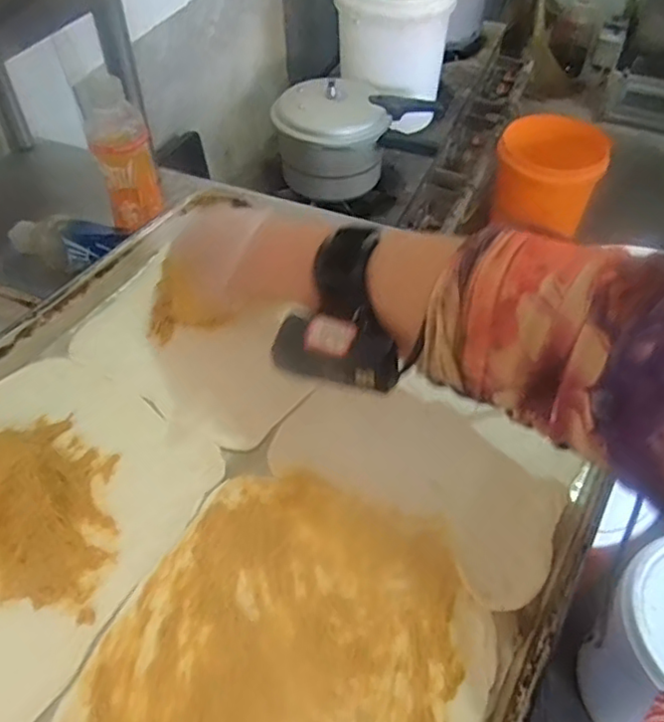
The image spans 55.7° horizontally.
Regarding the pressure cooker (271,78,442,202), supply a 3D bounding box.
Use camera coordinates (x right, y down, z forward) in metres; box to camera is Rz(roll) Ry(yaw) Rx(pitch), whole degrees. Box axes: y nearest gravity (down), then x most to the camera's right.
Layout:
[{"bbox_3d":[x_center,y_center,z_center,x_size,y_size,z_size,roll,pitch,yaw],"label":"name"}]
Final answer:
[{"bbox_3d":[0.059,-0.537,1.542,0.374,0.255,0.211,4,50,4],"label":"pressure cooker"}]

